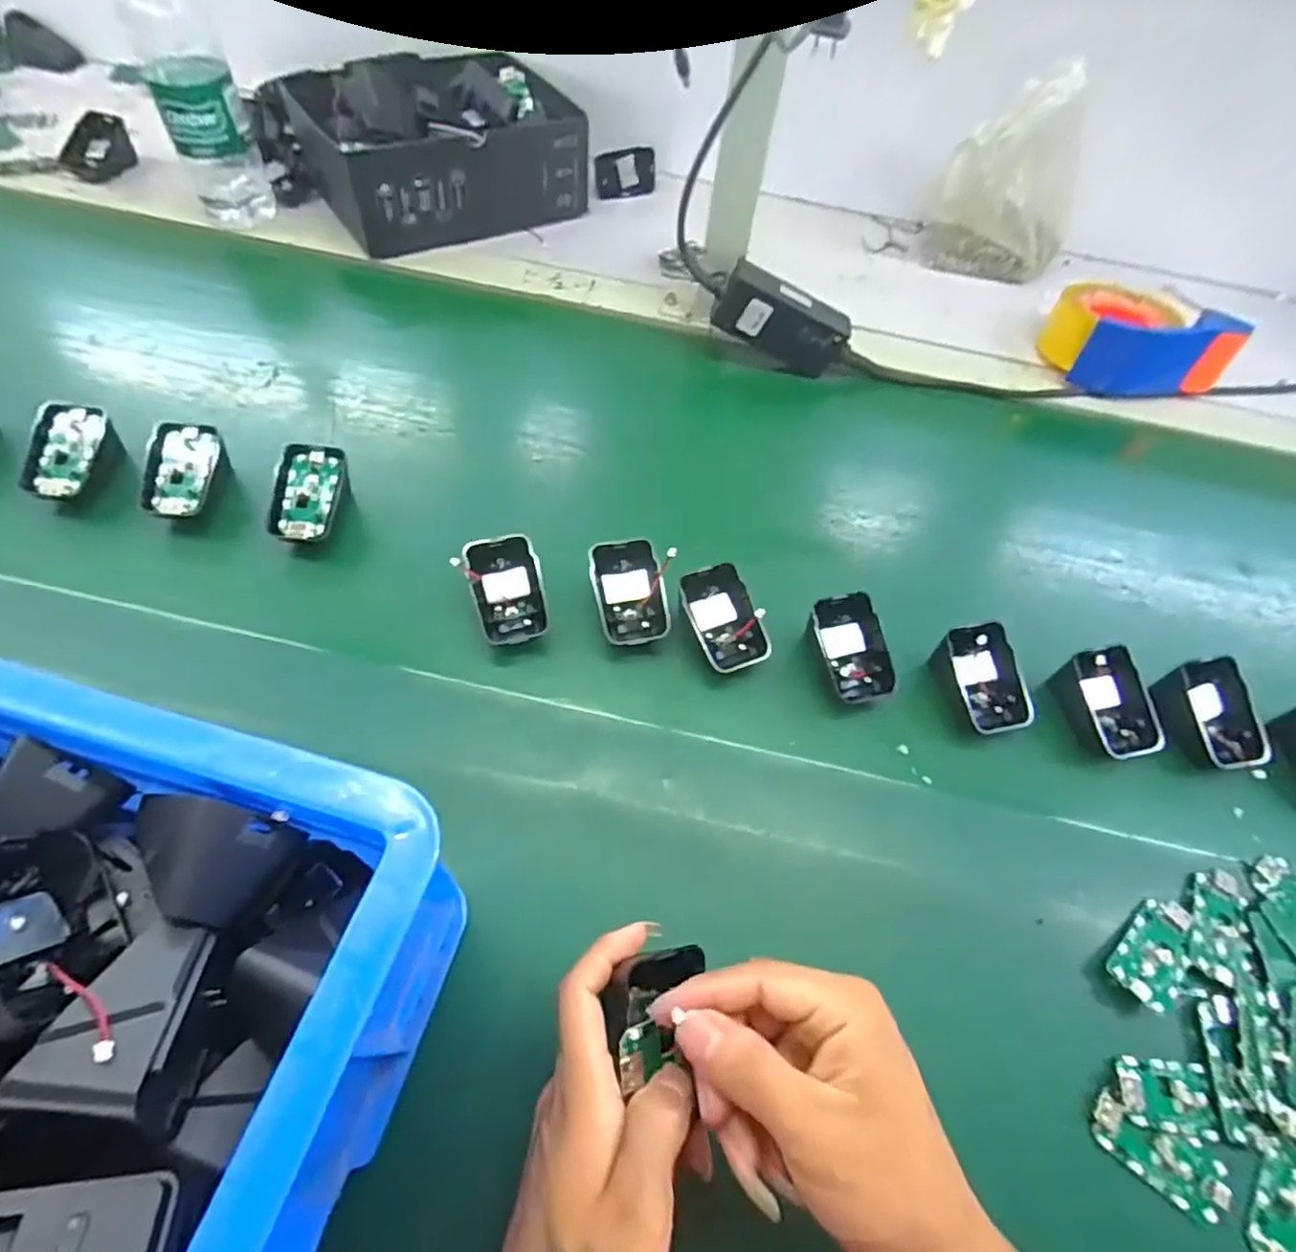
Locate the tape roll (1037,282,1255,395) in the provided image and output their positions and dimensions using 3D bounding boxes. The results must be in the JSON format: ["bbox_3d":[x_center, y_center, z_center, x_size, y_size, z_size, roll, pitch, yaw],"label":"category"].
[{"bbox_3d":[0.453,-0.271,0.643,0.142,0.074,0.099,6,58,-3],"label":"tape roll"}]

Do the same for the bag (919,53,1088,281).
[{"bbox_3d":[0.364,-0.438,0.676,0.146,0.160,0.075,19,58,6],"label":"bag"}]

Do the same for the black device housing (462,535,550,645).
[{"bbox_3d":[-0.090,-0.024,0.442,0.044,0.014,0.069,-14,88,-8],"label":"black device housing"}]

